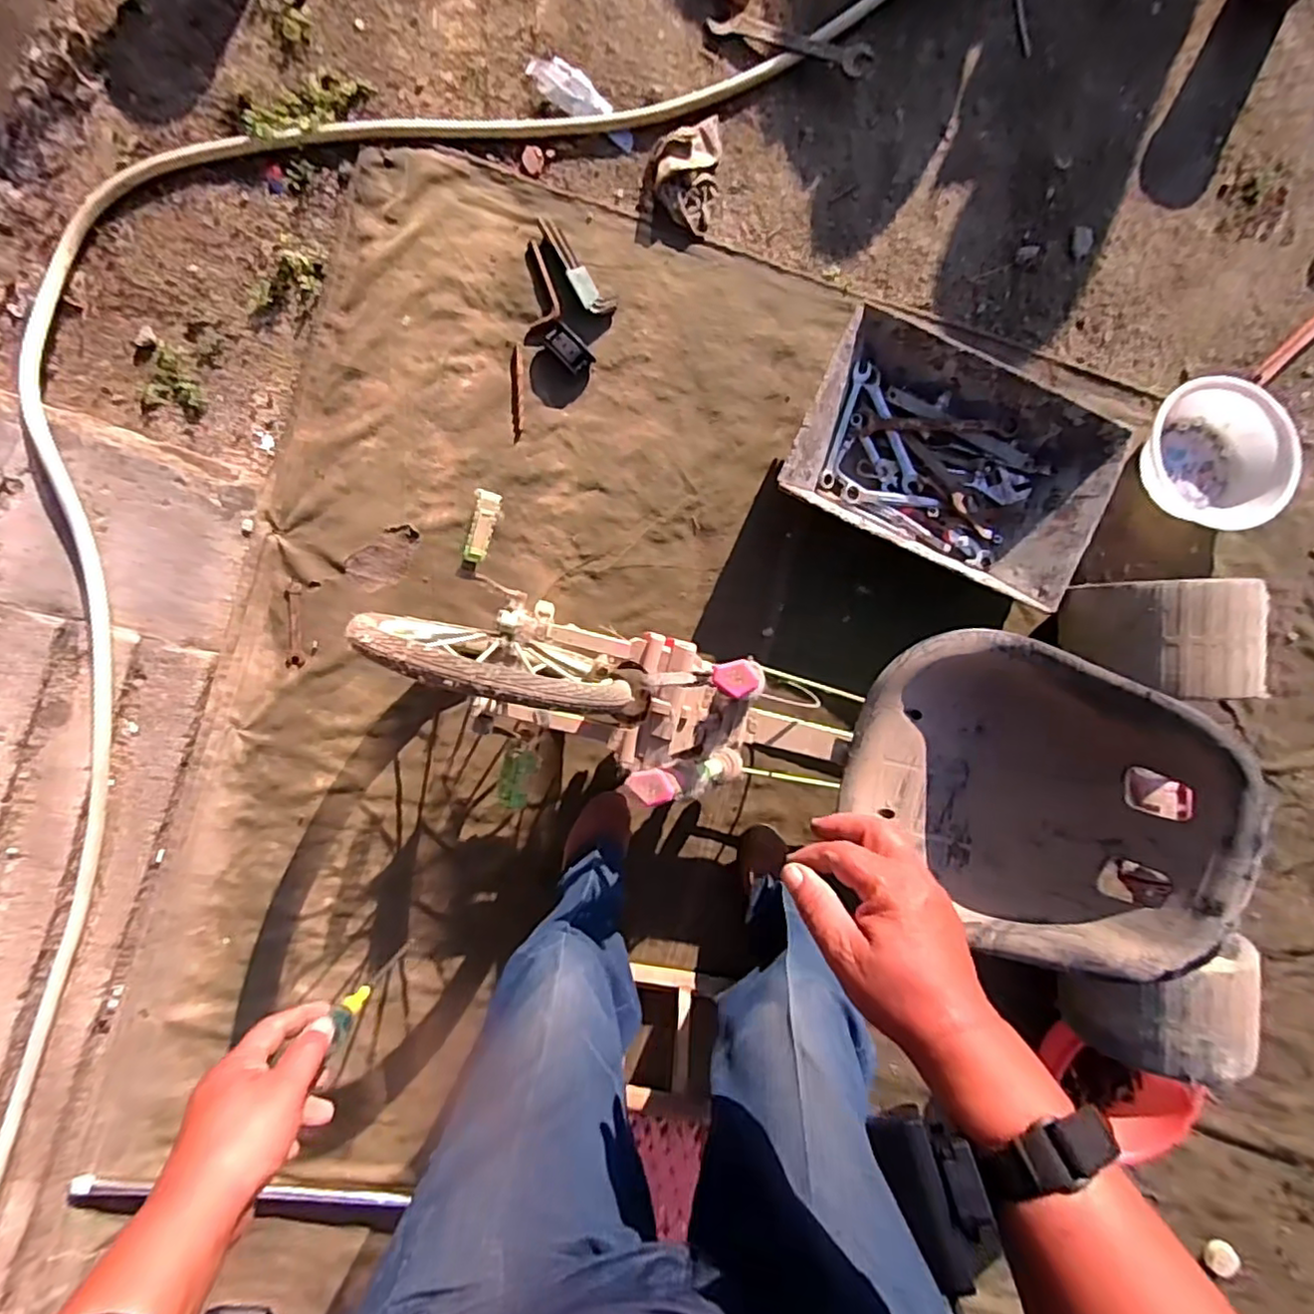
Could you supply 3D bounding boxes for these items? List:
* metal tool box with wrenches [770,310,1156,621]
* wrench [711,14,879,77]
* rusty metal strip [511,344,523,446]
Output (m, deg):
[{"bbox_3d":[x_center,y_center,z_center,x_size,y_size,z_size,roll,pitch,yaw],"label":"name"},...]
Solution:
[{"bbox_3d":[0.453,-0.302,1.028,0.471,0.107,0.318,27,91,-4],"label":"metal tool box with wrenches"},{"bbox_3d":[0.207,-0.959,1.014,0.252,0.015,0.047,11,92,-4],"label":"wrench"},{"bbox_3d":[-0.224,-0.419,1.036,0.018,0.009,0.146,1,92,-3],"label":"rusty metal strip"}]

